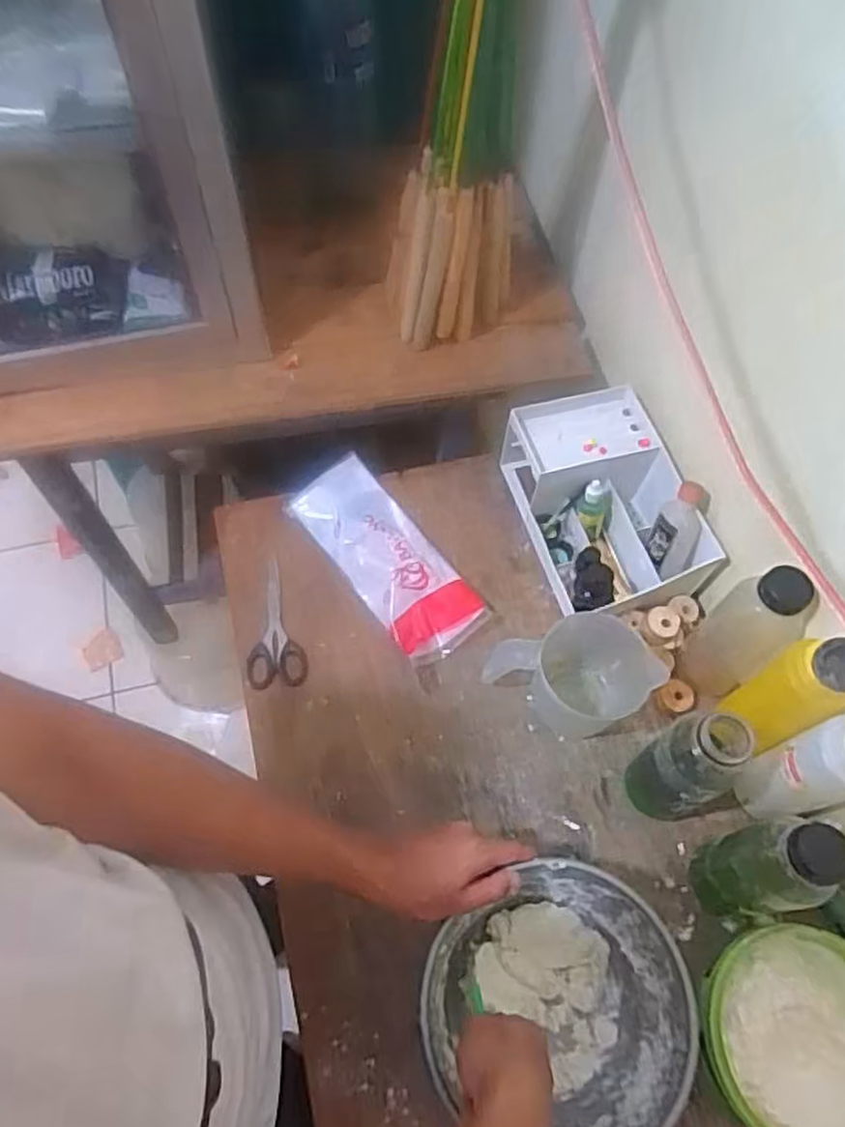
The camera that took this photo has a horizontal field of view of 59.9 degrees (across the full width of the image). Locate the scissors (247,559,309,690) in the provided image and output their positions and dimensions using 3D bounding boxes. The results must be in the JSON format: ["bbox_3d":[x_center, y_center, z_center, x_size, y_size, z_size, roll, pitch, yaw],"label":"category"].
[{"bbox_3d":[-0.155,0.064,0.769,0.059,0.011,0.136,-6,62,-6],"label":"scissors"}]

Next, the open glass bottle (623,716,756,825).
[{"bbox_3d":[0.224,0.178,0.628,0.058,0.186,0.067,-24,66,-15],"label":"open glass bottle"}]

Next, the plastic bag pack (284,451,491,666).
[{"bbox_3d":[-0.039,-0.011,0.797,0.105,0.034,0.249,-35,69,-19],"label":"plastic bag pack"}]

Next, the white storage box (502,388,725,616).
[{"bbox_3d":[0.196,-0.068,0.802,0.146,0.095,0.231,-13,63,-10],"label":"white storage box"}]

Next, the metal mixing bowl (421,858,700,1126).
[{"bbox_3d":[0.105,0.349,0.577,0.184,0.103,0.177,1,62,-2],"label":"metal mixing bowl"}]

